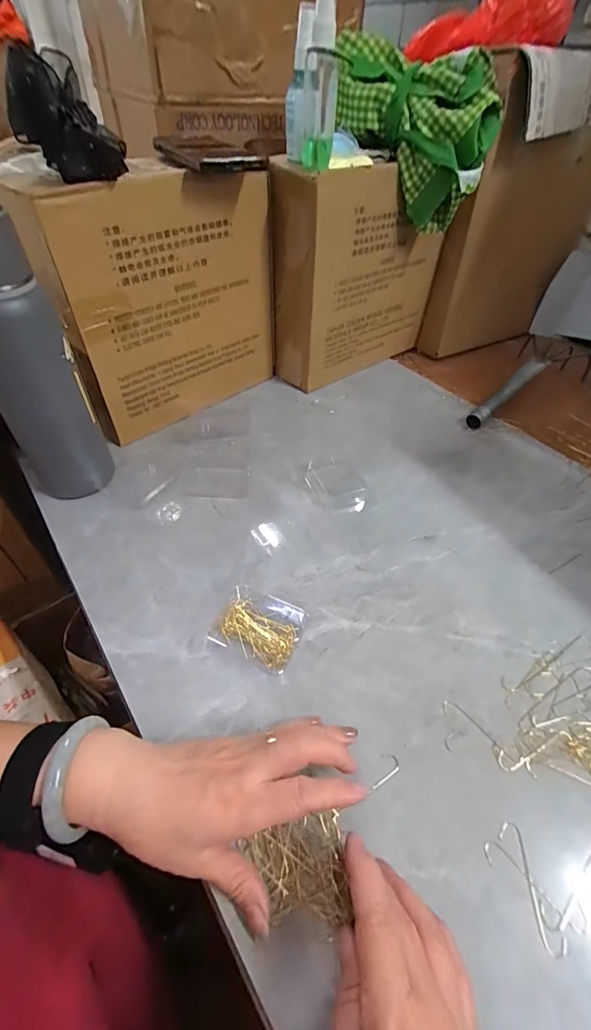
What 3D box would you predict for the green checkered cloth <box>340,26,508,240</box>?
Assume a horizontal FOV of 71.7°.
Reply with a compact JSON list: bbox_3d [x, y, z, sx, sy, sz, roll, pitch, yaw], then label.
[{"bbox_3d":[0.143,-0.469,0.515,0.191,0.157,0.095,7,47,3],"label":"green checkered cloth"}]

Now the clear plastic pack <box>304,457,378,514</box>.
[{"bbox_3d":[0.053,-0.036,0.506,0.070,0.010,0.090,-11,49,-14],"label":"clear plastic pack"}]

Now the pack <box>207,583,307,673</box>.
[{"bbox_3d":[-0.031,0.098,0.368,0.073,0.014,0.061,21,49,16],"label":"pack"}]

